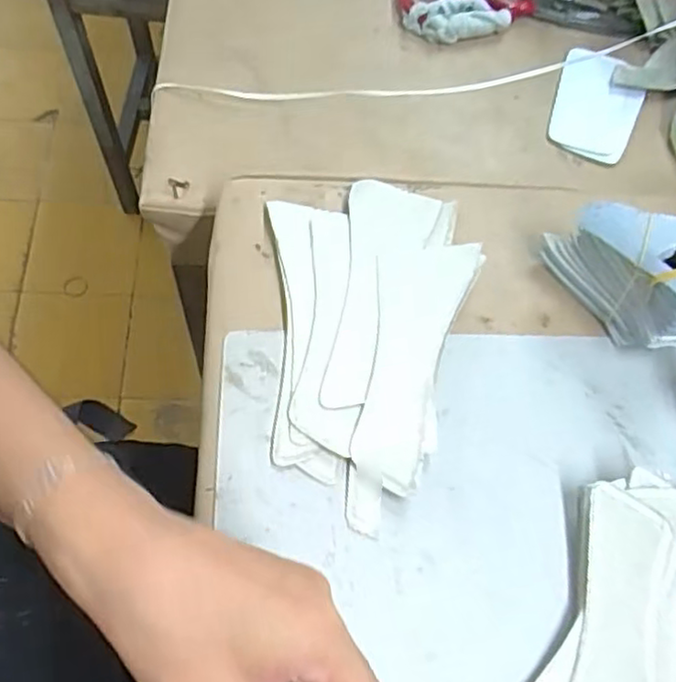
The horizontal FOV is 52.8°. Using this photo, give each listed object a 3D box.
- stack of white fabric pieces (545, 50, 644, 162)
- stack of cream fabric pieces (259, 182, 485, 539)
[{"bbox_3d":[0.205,-0.188,0.541,0.067,0.017,0.095,22,66,5],"label":"stack of white fabric pieces"},{"bbox_3d":[0.023,-0.001,0.404,0.119,0.029,0.204,-1,66,-6],"label":"stack of cream fabric pieces"}]

